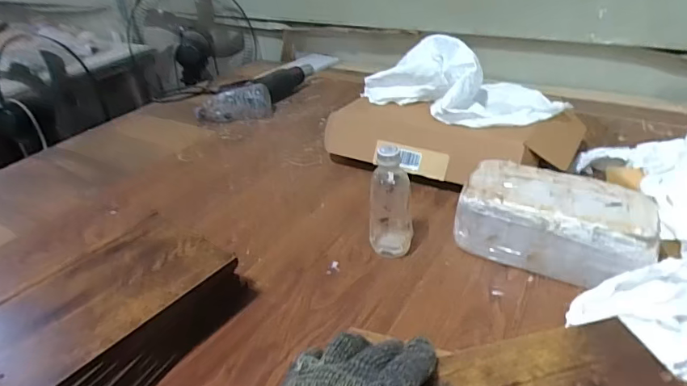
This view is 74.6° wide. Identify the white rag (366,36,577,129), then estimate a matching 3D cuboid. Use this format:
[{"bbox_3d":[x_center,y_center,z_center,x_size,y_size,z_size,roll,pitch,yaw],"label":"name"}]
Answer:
[{"bbox_3d":[0.213,-0.200,0.841,0.336,0.136,0.180,21,39,37],"label":"white rag"}]

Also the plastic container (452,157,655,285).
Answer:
[{"bbox_3d":[0.279,0.044,0.611,0.227,0.110,0.101,14,35,29],"label":"plastic container"}]

